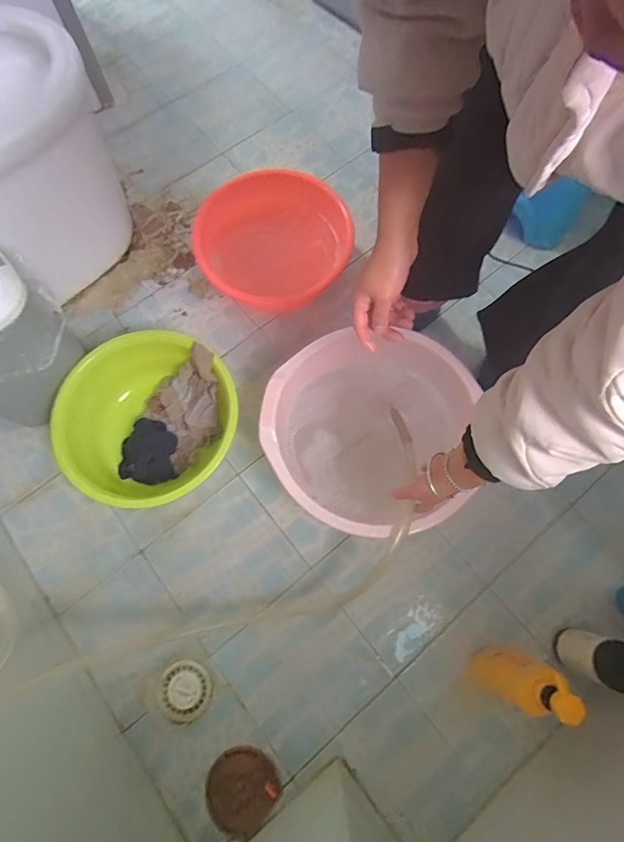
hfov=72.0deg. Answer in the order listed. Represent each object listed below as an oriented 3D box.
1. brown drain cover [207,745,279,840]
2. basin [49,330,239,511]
[{"bbox_3d":[-0.123,0.634,0.740,0.114,0.015,0.126,36,77,10],"label":"brown drain cover"},{"bbox_3d":[-0.321,-0.002,0.875,0.336,0.126,0.359,0,74,1],"label":"basin"}]

